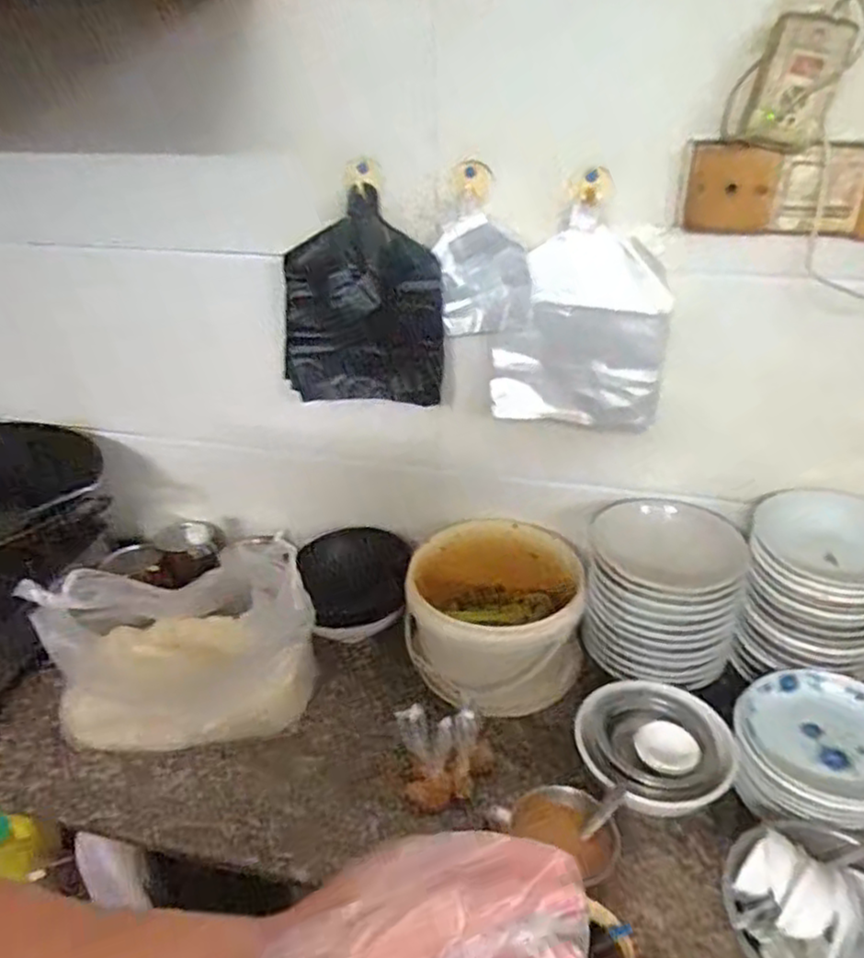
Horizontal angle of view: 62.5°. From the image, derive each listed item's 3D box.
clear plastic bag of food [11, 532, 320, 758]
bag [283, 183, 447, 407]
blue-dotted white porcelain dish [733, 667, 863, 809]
[{"bbox_3d":[-0.318,0.208,0.911,0.330,0.236,0.207,-6,31,-6],"label":"clear plastic bag of food"},{"bbox_3d":[-0.093,-0.219,0.933,0.221,0.236,0.041,3,31,9],"label":"bag"},{"bbox_3d":[0.444,0.277,0.789,0.178,0.039,0.168,-2,31,1],"label":"blue-dotted white porcelain dish"}]

